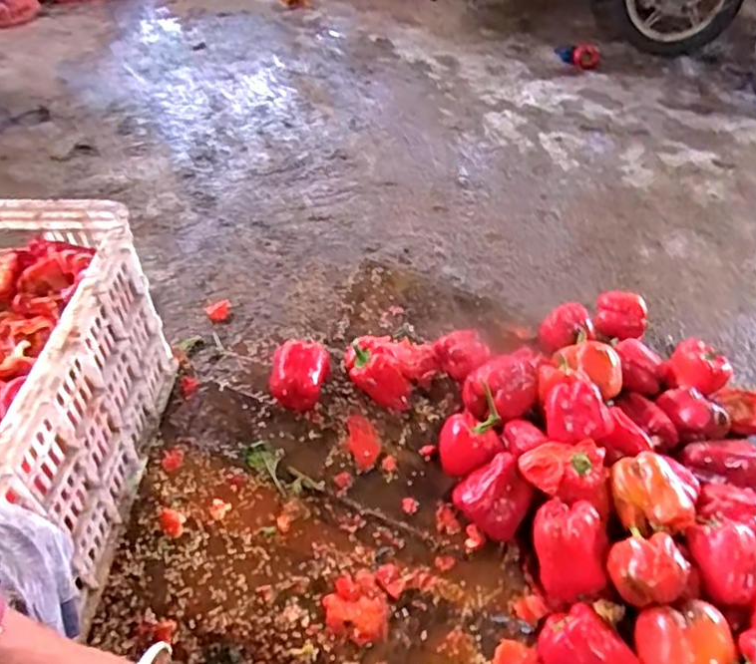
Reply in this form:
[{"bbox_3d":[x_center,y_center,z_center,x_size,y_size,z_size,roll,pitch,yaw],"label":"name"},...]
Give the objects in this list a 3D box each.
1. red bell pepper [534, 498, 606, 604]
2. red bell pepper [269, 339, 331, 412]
[{"bbox_3d":[0.223,0.255,0.754,0.083,0.082,0.089,1,47,-2],"label":"red bell pepper"},{"bbox_3d":[-0.116,0.063,0.949,0.085,0.060,0.094,2,47,-1],"label":"red bell pepper"}]

